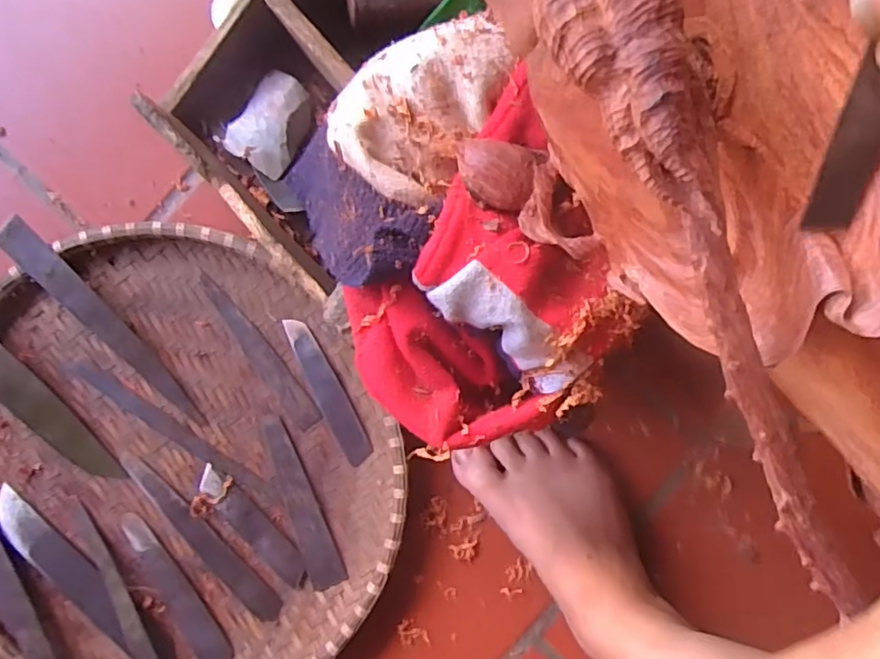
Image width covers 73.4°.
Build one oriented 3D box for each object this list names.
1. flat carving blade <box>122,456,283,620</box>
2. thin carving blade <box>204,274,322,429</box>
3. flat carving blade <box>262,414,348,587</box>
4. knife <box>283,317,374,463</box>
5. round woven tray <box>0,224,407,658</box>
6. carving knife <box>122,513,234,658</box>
[{"bbox_3d":[-0.175,0.154,0.431,0.026,0.004,0.153,-42,91,0],"label":"flat carving blade"},{"bbox_3d":[-0.132,0.017,0.429,0.021,0.004,0.131,-36,91,0],"label":"thin carving blade"},{"bbox_3d":[-0.104,0.128,0.432,0.025,0.004,0.128,-23,91,0],"label":"flat carving blade"},{"bbox_3d":[-0.083,0.046,0.429,0.022,0.005,0.113,-28,91,0],"label":"knife"},{"bbox_3d":[-0.190,0.104,0.417,0.304,0.037,0.322,0,91,0],"label":"round woven tray"},{"bbox_3d":[-0.193,0.193,0.431,0.025,0.006,0.130,-33,91,0],"label":"carving knife"}]

